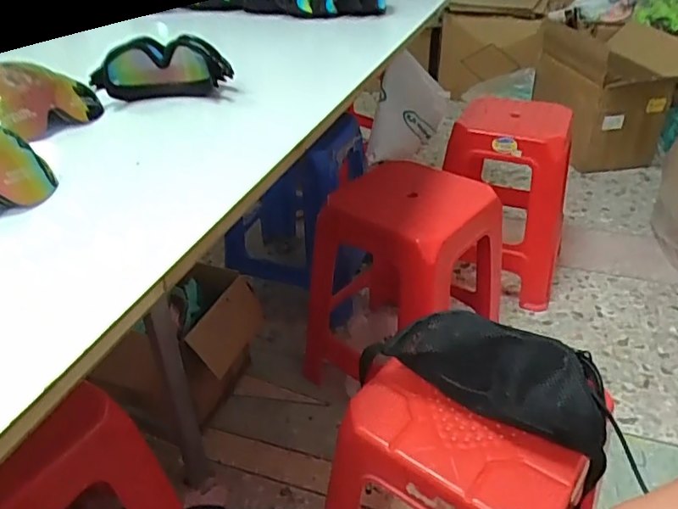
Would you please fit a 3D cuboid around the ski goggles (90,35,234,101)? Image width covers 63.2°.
[{"bbox_3d":[-0.204,-0.219,0.654,0.148,0.053,0.077,-3,35,-3],"label":"ski goggles"}]

